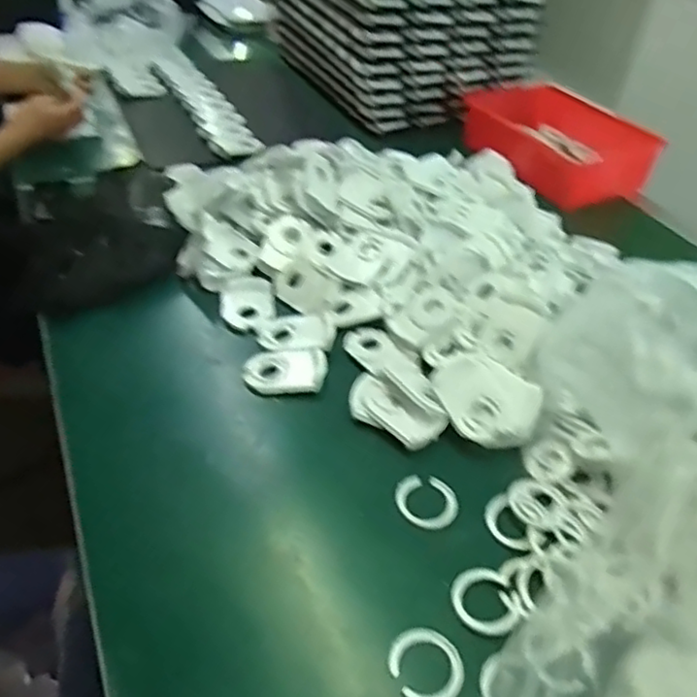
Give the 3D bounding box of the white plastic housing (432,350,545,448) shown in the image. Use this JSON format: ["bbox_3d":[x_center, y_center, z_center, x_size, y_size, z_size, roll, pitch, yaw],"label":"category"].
[{"bbox_3d":[0.132,0.051,0.632,0.103,0.025,0.080,32,76,19],"label":"white plastic housing"}]

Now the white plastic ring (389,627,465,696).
[{"bbox_3d":[0.057,0.229,0.470,0.050,0.009,0.055,4,42,-3],"label":"white plastic ring"}]

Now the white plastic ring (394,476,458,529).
[{"bbox_3d":[0.070,0.136,0.580,0.054,0.006,0.049,6,42,-1],"label":"white plastic ring"}]

